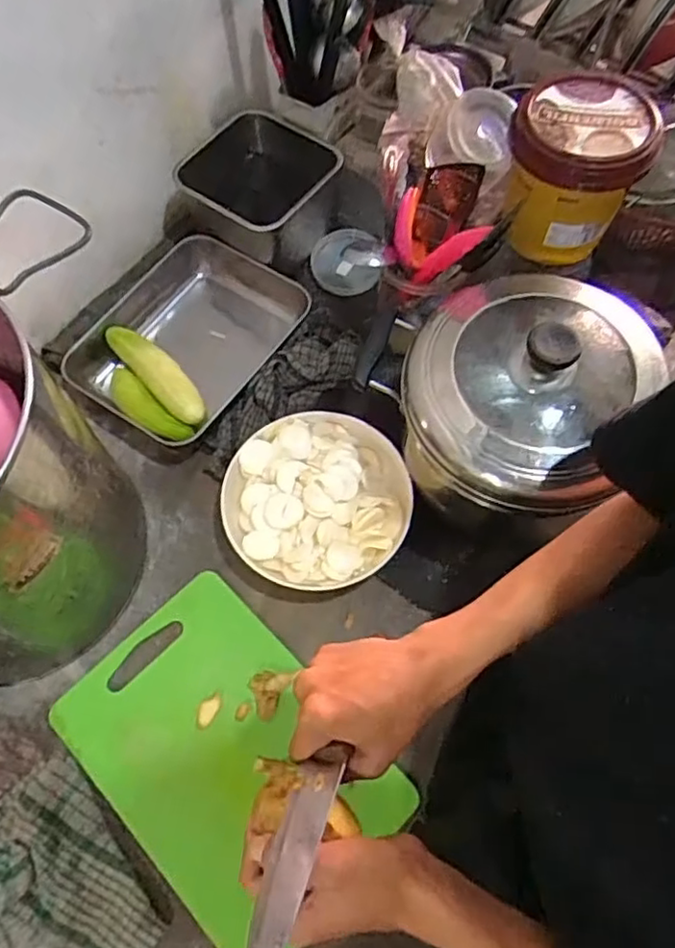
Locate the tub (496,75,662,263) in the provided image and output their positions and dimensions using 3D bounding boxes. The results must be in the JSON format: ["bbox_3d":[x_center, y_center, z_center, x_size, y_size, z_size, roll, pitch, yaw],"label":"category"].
[{"bbox_3d":[0.218,-0.281,0.613,0.122,0.125,0.110,14,66,7],"label":"tub"}]

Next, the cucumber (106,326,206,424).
[{"bbox_3d":[-0.197,-0.113,0.725,0.042,0.035,0.146,-40,71,-16],"label":"cucumber"}]

